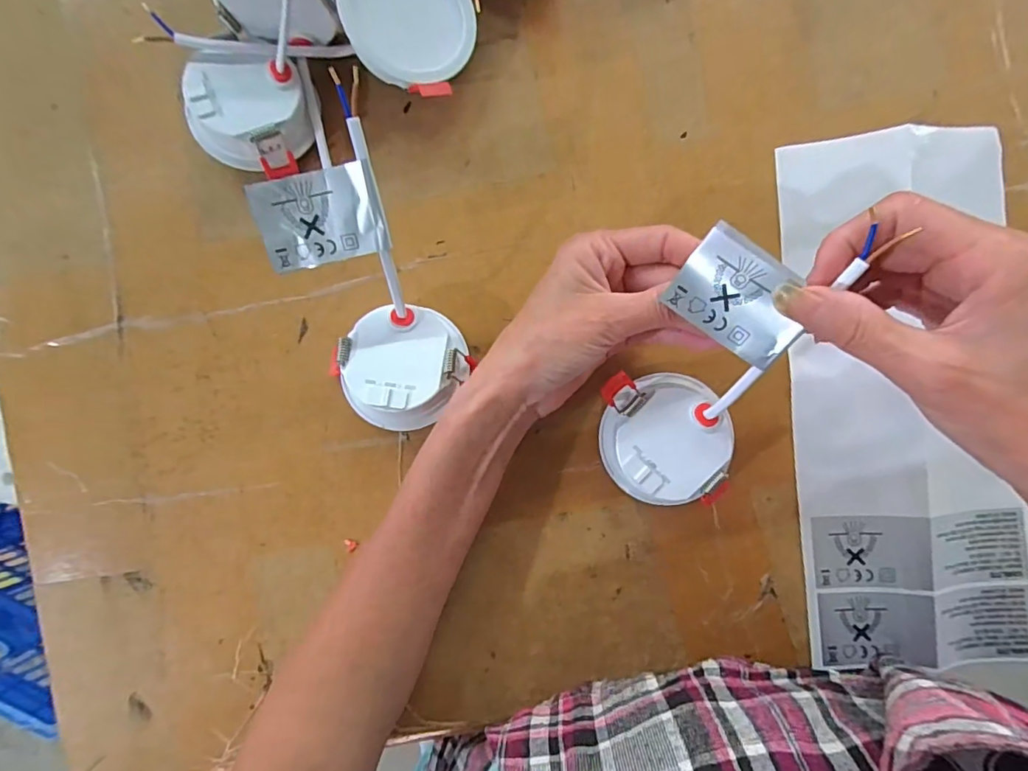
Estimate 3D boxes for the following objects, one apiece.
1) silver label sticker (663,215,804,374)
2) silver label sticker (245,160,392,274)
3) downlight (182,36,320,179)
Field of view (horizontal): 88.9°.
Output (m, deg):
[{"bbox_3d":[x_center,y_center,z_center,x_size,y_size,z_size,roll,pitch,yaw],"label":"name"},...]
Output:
[{"bbox_3d":[0.099,-0.038,0.228,0.056,0.004,0.041,38,124,6],"label":"silver label sticker"},{"bbox_3d":[-0.089,-0.078,0.243,0.056,0.004,0.040,-12,109,1],"label":"silver label sticker"},{"bbox_3d":[-0.145,-0.156,0.296,0.059,0.035,0.065,20,90,2],"label":"downlight"}]

